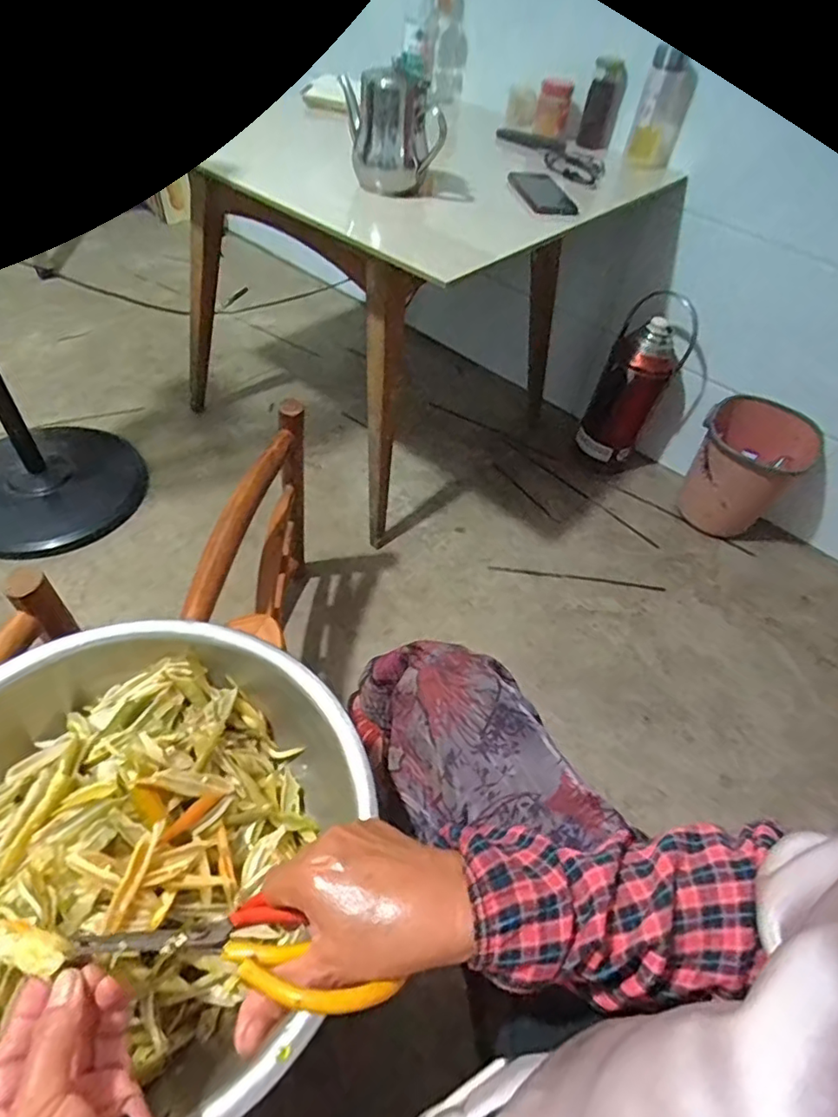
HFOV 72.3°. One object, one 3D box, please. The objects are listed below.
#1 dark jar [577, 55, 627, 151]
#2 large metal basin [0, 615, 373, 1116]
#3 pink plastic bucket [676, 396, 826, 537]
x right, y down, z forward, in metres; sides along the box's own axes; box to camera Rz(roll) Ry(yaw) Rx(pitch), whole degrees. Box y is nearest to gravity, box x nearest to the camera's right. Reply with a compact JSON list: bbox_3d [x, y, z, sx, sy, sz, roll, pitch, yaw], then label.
[{"bbox_3d":[0.361,-0.893,1.132,0.063,0.145,0.068,14,50,2],"label":"dark jar"},{"bbox_3d":[-0.237,0.211,0.446,0.364,0.100,0.331,5,50,-6],"label":"large metal basin"},{"bbox_3d":[0.773,-0.205,1.375,0.238,0.276,0.266,33,53,17],"label":"pink plastic bucket"}]

